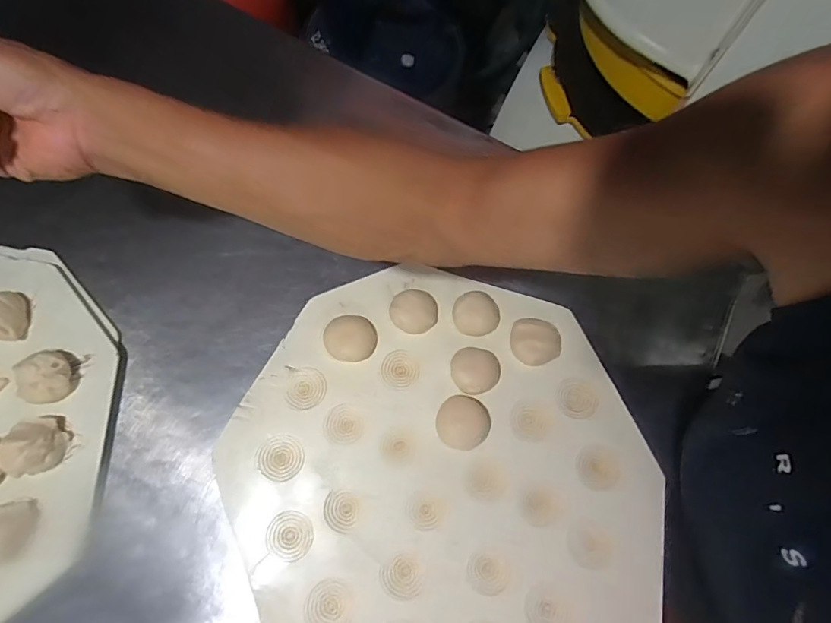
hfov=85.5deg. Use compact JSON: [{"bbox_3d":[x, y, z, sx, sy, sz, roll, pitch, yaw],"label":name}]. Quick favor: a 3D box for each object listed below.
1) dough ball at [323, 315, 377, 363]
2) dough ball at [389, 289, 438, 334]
[{"bbox_3d":[-0.067,0.027,0.467,0.051,0.018,0.050,1,71,-4],"label":"dough ball"},{"bbox_3d":[-0.001,0.000,0.475,0.049,0.019,0.044,11,70,0],"label":"dough ball"}]

